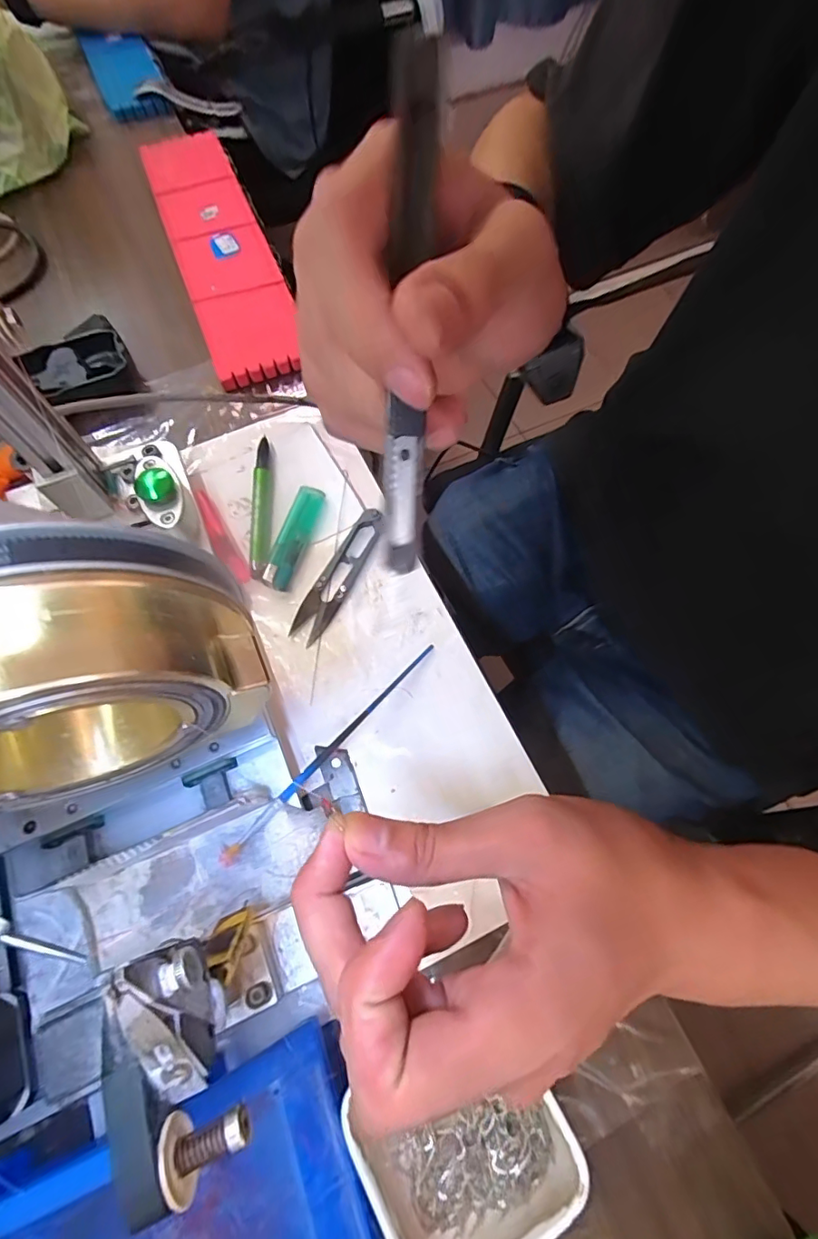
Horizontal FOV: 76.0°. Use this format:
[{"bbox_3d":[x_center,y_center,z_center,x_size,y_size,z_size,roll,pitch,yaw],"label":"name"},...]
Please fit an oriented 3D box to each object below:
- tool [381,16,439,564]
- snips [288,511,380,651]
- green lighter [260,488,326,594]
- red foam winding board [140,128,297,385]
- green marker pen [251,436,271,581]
[{"bbox_3d":[0.000,-0.077,0.142,0.011,0.009,0.128,3,105,1],"label":"tool"},{"bbox_3d":[-0.046,-0.031,0.349,0.022,0.010,0.102,26,69,11],"label":"snips"},{"bbox_3d":[-0.078,-0.057,0.361,0.019,0.009,0.079,16,67,7],"label":"green lighter"},{"bbox_3d":[-0.178,-0.353,0.488,0.080,0.022,0.341,-20,68,-8],"label":"red foam winding board"},{"bbox_3d":[-0.105,-0.082,0.372,0.013,0.010,0.119,-5,66,-2],"label":"green marker pen"}]

